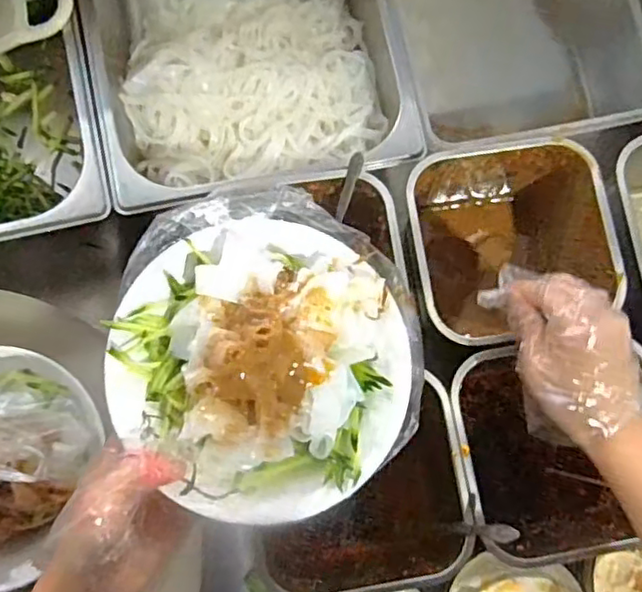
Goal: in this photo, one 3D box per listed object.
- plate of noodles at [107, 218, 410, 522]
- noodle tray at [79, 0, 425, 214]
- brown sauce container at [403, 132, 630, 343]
[{"bbox_3d":[-0.036,0.037,0.390,0.184,0.072,0.178,0,79,-1],"label":"plate of noodles"},{"bbox_3d":[-0.075,-0.241,0.597,0.261,0.091,0.329,-13,80,-3],"label":"noodle tray"},{"bbox_3d":[0.152,-0.037,0.559,0.167,0.109,0.164,-10,80,-3],"label":"brown sauce container"}]

